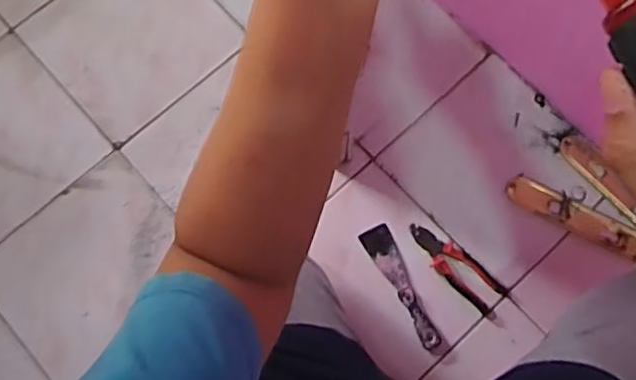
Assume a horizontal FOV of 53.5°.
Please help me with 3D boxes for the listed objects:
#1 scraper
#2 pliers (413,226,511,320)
[{"bbox_3d":[0.134,0.149,0.979,0.043,0.011,0.202,-28,76,-7],"label":"scraper"},{"bbox_3d":[0.216,0.119,0.986,0.176,0.018,0.057,42,79,11],"label":"pliers"}]

